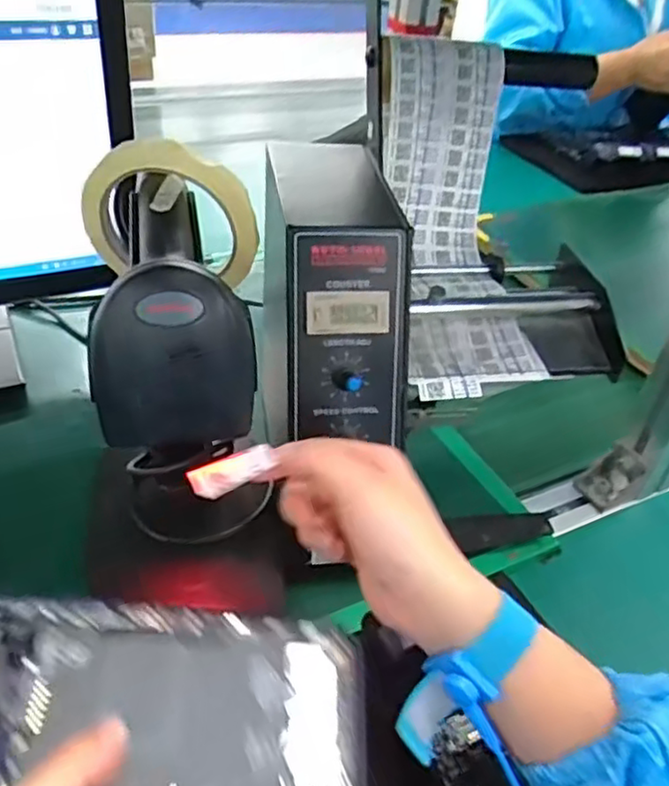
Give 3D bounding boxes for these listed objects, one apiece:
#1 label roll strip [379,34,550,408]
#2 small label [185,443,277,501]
[{"bbox_3d":[0.076,-0.114,0.465,0.082,0.065,0.244,-4,79,-12],"label":"label roll strip"},{"bbox_3d":[-0.049,0.038,0.330,0.041,0.004,0.022,-23,50,-20],"label":"small label"}]

